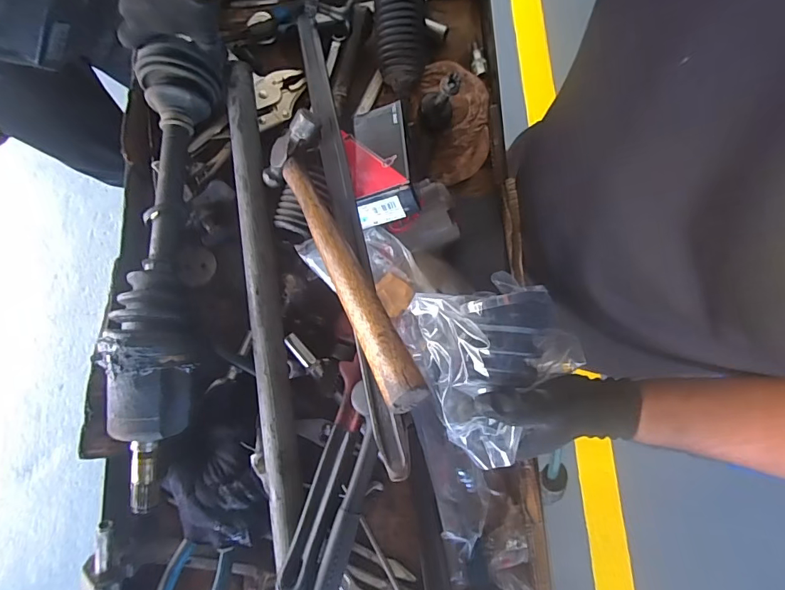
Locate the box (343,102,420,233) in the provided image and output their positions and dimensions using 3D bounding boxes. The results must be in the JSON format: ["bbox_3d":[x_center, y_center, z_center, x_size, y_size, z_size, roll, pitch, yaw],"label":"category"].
[{"bbox_3d":[-0.016,-0.149,0.479,0.071,0.051,0.148,-7,62,-1],"label":"box"}]

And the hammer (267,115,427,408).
[{"bbox_3d":[-0.052,-0.051,0.396,0.072,0.053,0.340,-25,55,-4],"label":"hammer"}]

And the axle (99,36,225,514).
[{"bbox_3d":[-0.249,-0.035,0.482,0.080,0.080,0.489,0,80,0],"label":"axle"}]

